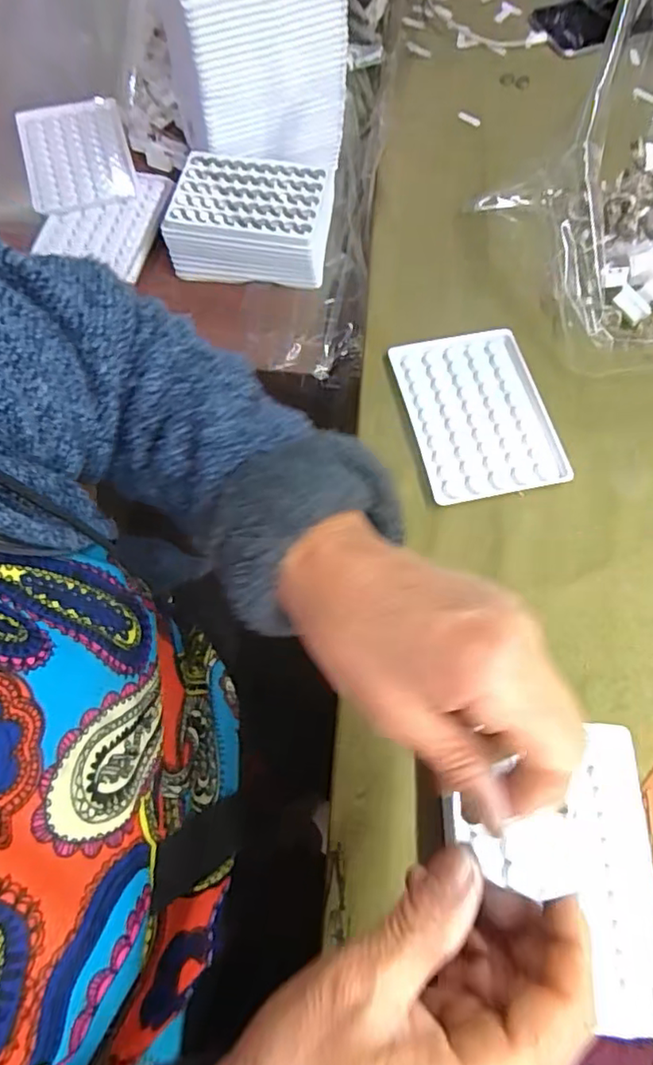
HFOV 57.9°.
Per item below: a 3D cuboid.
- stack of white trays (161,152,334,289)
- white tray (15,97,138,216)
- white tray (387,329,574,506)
[{"bbox_3d":[-0.061,-0.266,0.506,0.134,0.057,0.084,7,66,5],"label":"stack of white trays"},{"bbox_3d":[-0.231,-0.349,0.548,0.093,0.013,0.123,-13,75,-16],"label":"white tray"},{"bbox_3d":[0.105,-0.083,0.412,0.092,0.010,0.128,-12,66,-4],"label":"white tray"}]

